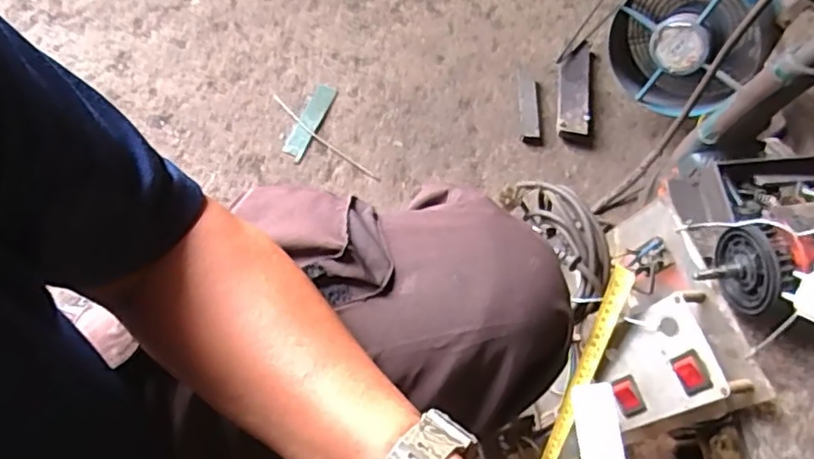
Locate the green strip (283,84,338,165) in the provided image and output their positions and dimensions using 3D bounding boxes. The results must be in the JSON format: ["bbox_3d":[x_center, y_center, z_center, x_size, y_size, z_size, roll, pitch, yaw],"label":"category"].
[{"bbox_3d":[-0.151,-0.172,0.959,0.035,0.012,0.139,21,67,5],"label":"green strip"}]

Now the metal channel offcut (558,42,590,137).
[{"bbox_3d":[0.270,-0.227,0.996,0.048,0.027,0.169,8,67,0],"label":"metal channel offcut"}]

